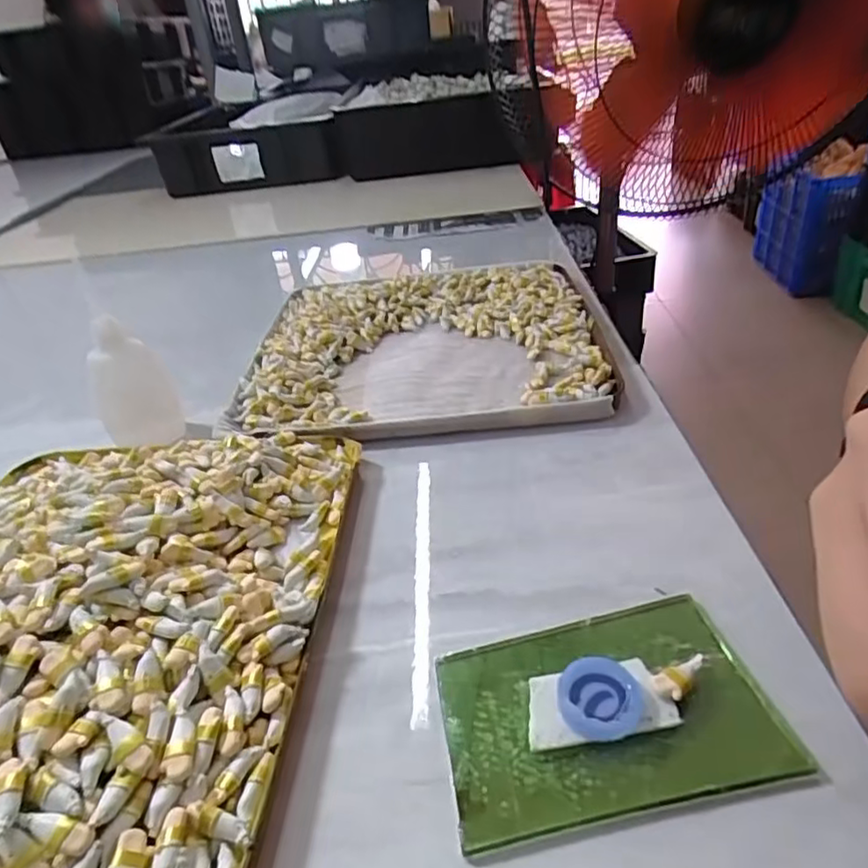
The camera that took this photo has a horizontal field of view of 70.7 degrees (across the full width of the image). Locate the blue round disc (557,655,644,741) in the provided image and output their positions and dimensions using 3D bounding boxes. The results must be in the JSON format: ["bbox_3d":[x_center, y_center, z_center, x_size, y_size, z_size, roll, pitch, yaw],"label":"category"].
[{"bbox_3d":[0.054,0.086,0.200,0.026,0.008,0.027,-5,33,3],"label":"blue round disc"}]

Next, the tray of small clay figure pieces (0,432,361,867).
[{"bbox_3d":[-0.143,0.067,0.237,0.193,0.032,0.236,-1,34,3],"label":"tray of small clay figure pieces"}]

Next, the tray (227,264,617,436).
[{"bbox_3d":[-0.006,-0.067,0.440,0.236,0.025,0.221,-6,33,2],"label":"tray"}]

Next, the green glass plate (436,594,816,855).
[{"bbox_3d":[0.055,0.090,0.204,0.103,0.006,0.067,-10,33,-4],"label":"green glass plate"}]

